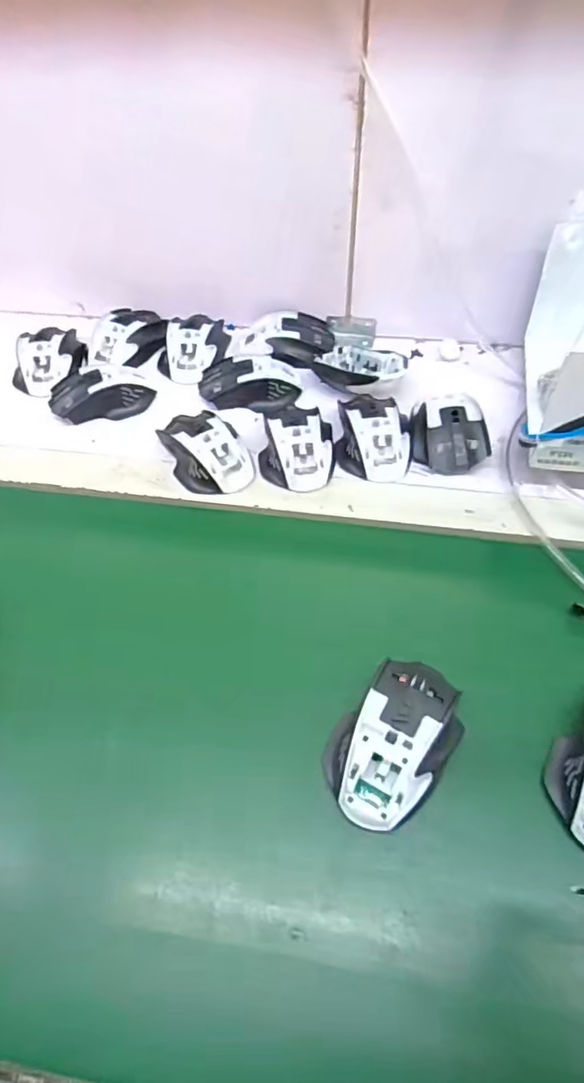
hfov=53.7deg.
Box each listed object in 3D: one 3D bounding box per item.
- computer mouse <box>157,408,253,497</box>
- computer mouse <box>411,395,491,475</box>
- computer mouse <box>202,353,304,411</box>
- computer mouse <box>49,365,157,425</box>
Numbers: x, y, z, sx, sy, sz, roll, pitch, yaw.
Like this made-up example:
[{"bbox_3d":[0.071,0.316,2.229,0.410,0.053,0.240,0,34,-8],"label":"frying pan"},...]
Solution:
[{"bbox_3d":[-0.086,-0.091,0.572,0.068,0.032,0.109,-26,58,-14],"label":"computer mouse"},{"bbox_3d":[0.155,-0.110,0.574,0.069,0.033,0.093,-6,55,-1],"label":"computer mouse"},{"bbox_3d":[-0.047,-0.178,0.637,0.108,0.033,0.061,3,55,5],"label":"computer mouse"},{"bbox_3d":[-0.209,-0.166,0.634,0.107,0.034,0.064,-13,55,-6],"label":"computer mouse"}]

